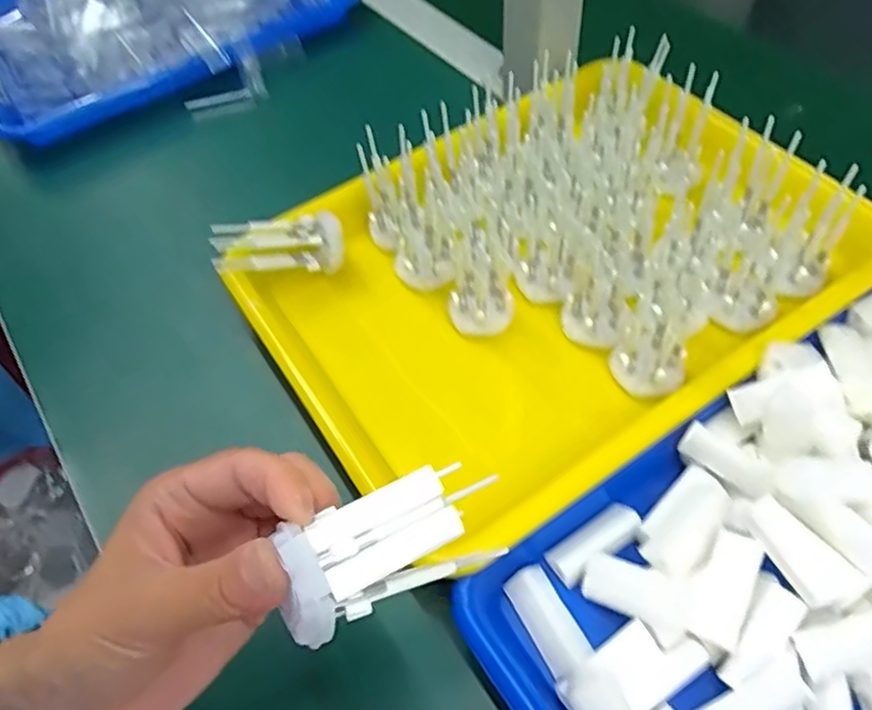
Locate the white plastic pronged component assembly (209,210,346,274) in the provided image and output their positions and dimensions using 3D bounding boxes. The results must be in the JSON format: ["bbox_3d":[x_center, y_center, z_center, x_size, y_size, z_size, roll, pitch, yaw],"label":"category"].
[{"bbox_3d":[-0.094,-0.068,0.398,0.075,0.028,0.025,-11,55,-3],"label":"white plastic pronged component assembly"}]

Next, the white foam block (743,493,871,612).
[{"bbox_3d":[0.155,0.084,0.284,0.024,0.016,0.049,-30,58,-15],"label":"white foam block"}]

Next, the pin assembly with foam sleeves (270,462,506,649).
[{"bbox_3d":[-0.015,0.061,0.212,0.069,0.030,0.029,-25,57,-12],"label":"pin assembly with foam sleeves"}]

